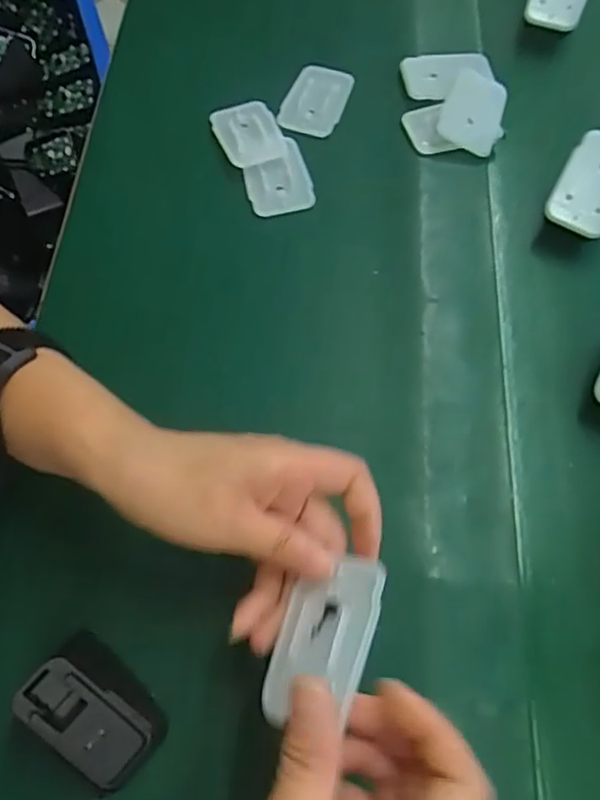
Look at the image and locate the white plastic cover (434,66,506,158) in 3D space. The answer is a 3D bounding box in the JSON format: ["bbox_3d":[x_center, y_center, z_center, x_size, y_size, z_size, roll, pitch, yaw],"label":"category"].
[{"bbox_3d":[0.128,-0.211,0.426,0.045,0.013,0.063,21,75,7],"label":"white plastic cover"}]

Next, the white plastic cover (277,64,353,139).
[{"bbox_3d":[0.013,-0.231,0.446,0.044,0.009,0.062,25,75,8],"label":"white plastic cover"}]

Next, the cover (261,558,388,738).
[{"bbox_3d":[0.010,0.101,0.246,0.042,0.006,0.069,3,64,30],"label":"cover"}]

